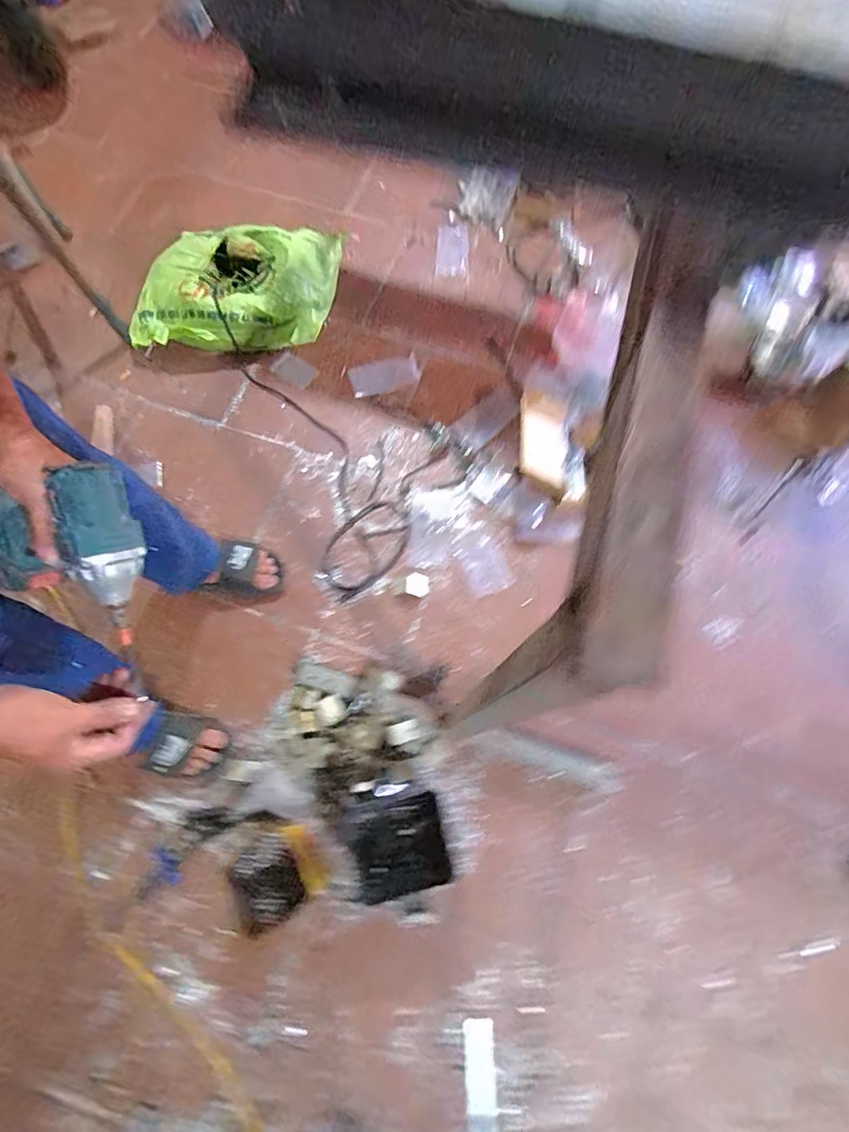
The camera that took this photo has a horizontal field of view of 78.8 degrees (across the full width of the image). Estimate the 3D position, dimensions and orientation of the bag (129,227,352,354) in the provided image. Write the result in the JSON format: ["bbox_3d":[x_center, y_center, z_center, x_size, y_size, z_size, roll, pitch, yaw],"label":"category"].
[{"bbox_3d":[-0.457,-0.687,1.289,0.491,0.132,0.296,-6,69,-5],"label":"bag"}]

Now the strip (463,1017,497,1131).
[{"bbox_3d":[0.088,0.833,0.818,0.047,0.010,0.190,-2,77,5],"label":"strip"}]

